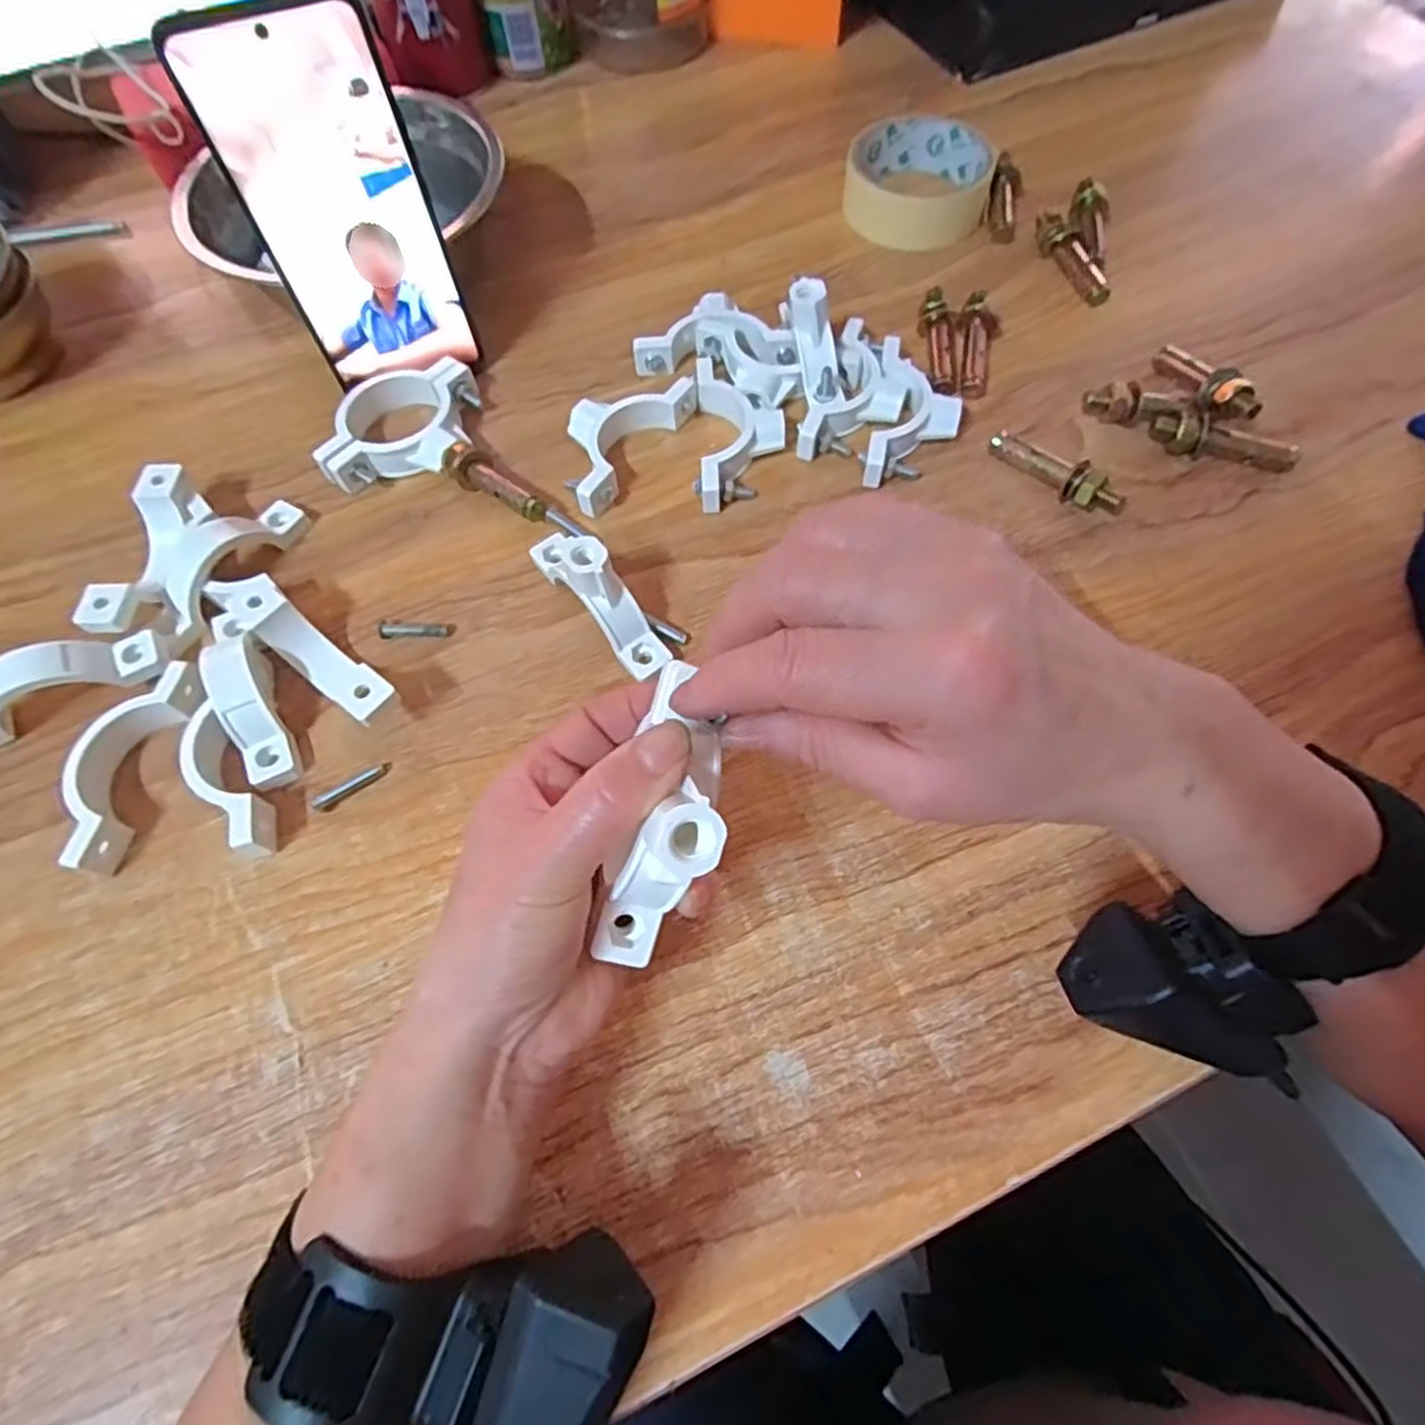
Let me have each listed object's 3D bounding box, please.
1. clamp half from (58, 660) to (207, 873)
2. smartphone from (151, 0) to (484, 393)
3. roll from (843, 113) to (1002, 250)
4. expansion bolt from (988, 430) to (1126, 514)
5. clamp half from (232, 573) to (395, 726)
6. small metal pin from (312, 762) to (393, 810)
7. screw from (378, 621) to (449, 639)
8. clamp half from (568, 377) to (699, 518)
[{"bbox_3d":[-0.242,0.020,0.311,0.035,0.020,0.087,13,65,8],"label":"clamp half"},{"bbox_3d":[-0.162,-0.220,0.337,0.074,0.144,0.006,-21,60,-8],"label":"smartphone"},{"bbox_3d":[0.124,-0.319,0.455,0.084,0.029,0.080,-1,64,1],"label":"roll"},{"bbox_3d":[0.162,-0.114,0.360,0.068,0.020,0.014,39,71,19],"label":"expansion bolt"},{"bbox_3d":[-0.168,-0.023,0.324,0.096,0.027,0.020,37,70,18],"label":"clamp half"},{"bbox_3d":[-0.147,0.030,0.310,0.032,0.006,0.005,-35,68,-15],"label":"small metal pin"},{"bbox_3d":[-0.136,-0.038,0.343,0.030,0.004,0.008,-3,63,0],"label":"screw"},{"bbox_3d":[-0.049,-0.139,0.380,0.044,0.020,0.087,31,68,16],"label":"clamp half"}]

